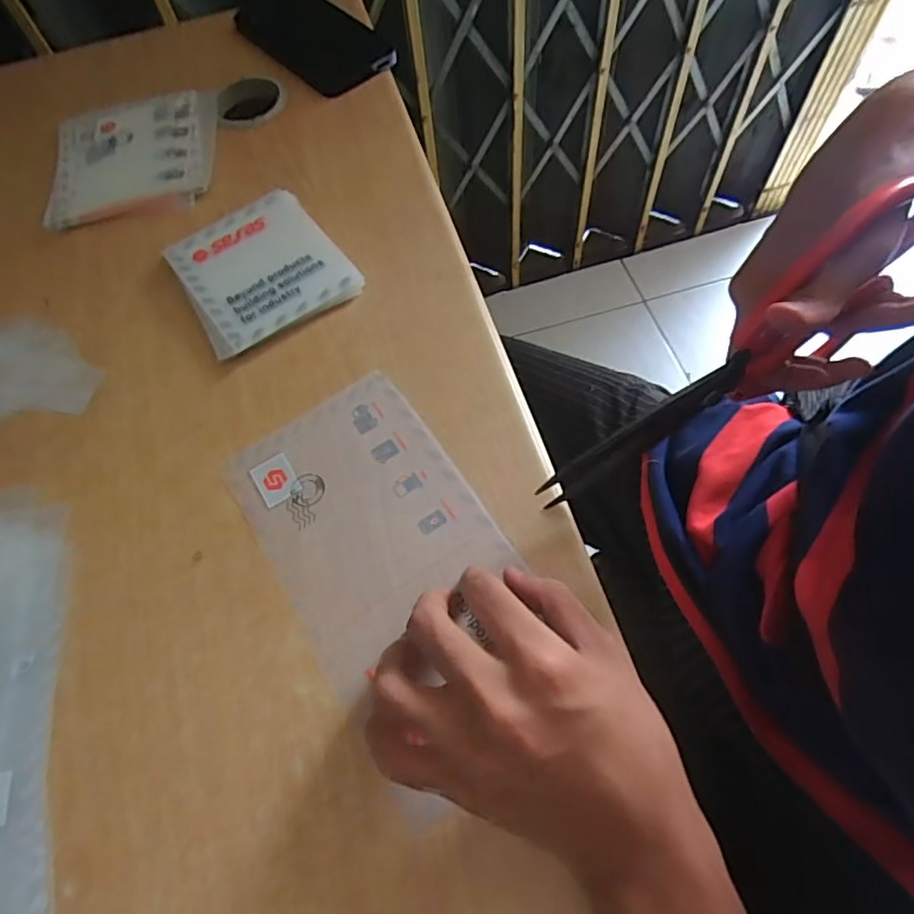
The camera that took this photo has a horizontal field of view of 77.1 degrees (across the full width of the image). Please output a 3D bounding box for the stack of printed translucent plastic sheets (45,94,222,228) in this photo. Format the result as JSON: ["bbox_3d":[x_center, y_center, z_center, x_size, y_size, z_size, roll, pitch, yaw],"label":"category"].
[{"bbox_3d":[-0.248,-0.233,0.442,0.122,0.010,0.122,-11,64,-2],"label":"stack of printed translucent plastic sheets"}]

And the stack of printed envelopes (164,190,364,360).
[{"bbox_3d":[-0.129,-0.125,0.381,0.099,0.010,0.110,-30,66,-11],"label":"stack of printed envelopes"}]

